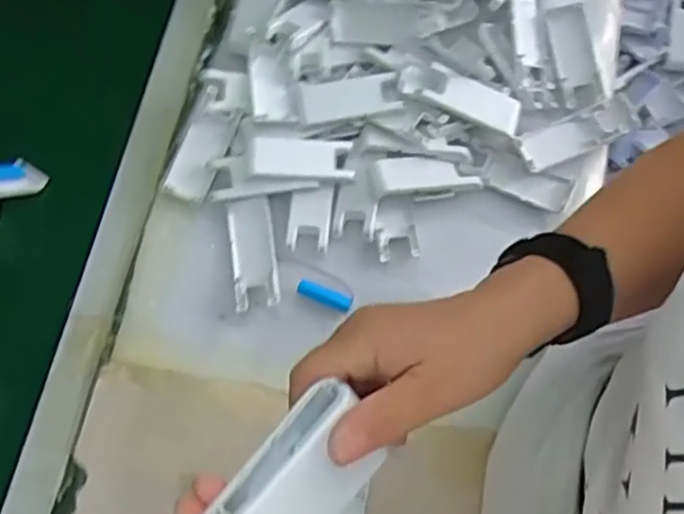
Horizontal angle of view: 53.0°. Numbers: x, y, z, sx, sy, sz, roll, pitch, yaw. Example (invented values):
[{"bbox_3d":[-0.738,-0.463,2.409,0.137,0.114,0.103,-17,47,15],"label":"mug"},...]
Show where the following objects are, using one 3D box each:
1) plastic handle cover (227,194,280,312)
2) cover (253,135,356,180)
[{"bbox_3d":[-0.082,-0.003,0.628,0.040,0.025,0.100,-7,72,-1],"label":"plastic handle cover"},{"bbox_3d":[-0.036,-0.092,0.624,0.089,0.020,0.037,0,72,2],"label":"cover"}]

